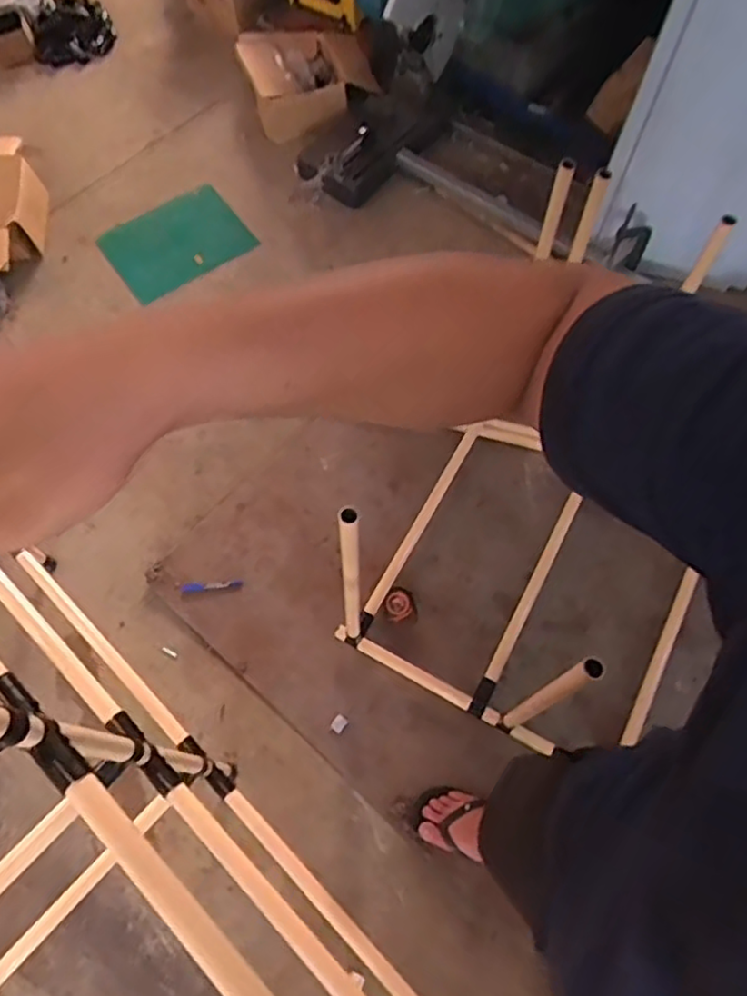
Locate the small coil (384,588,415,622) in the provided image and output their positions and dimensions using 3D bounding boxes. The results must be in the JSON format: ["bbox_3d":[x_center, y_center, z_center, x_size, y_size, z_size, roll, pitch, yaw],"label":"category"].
[{"bbox_3d":[0.059,0.237,1.478,0.071,0.020,0.065,0,65,1],"label":"small coil"}]

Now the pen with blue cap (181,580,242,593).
[{"bbox_3d":[-0.369,0.203,1.515,0.141,0.011,0.022,-3,65,0],"label":"pen with blue cap"}]

